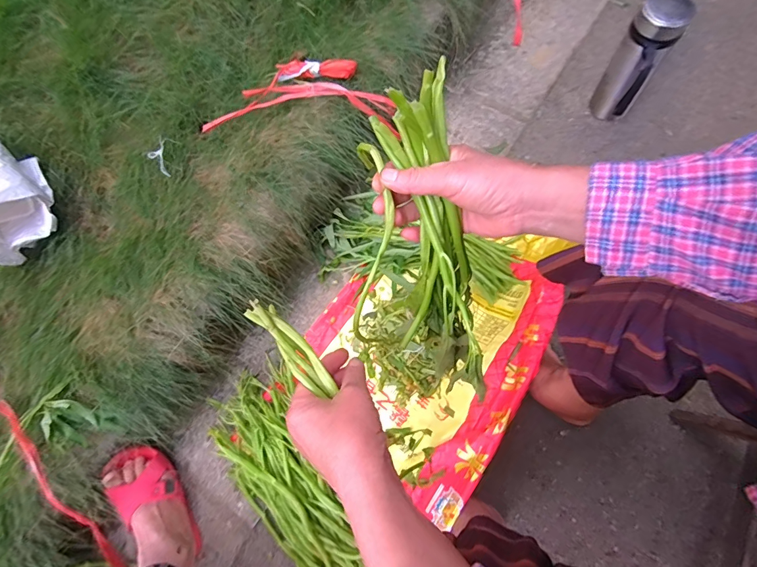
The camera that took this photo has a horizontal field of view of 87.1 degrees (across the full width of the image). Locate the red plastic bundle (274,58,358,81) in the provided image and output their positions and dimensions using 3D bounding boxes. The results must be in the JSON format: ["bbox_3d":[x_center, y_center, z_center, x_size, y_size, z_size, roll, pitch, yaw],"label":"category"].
[{"bbox_3d":[-0.125,-0.415,0.771,0.173,0.017,0.048,12,73,22],"label":"red plastic bundle"}]

